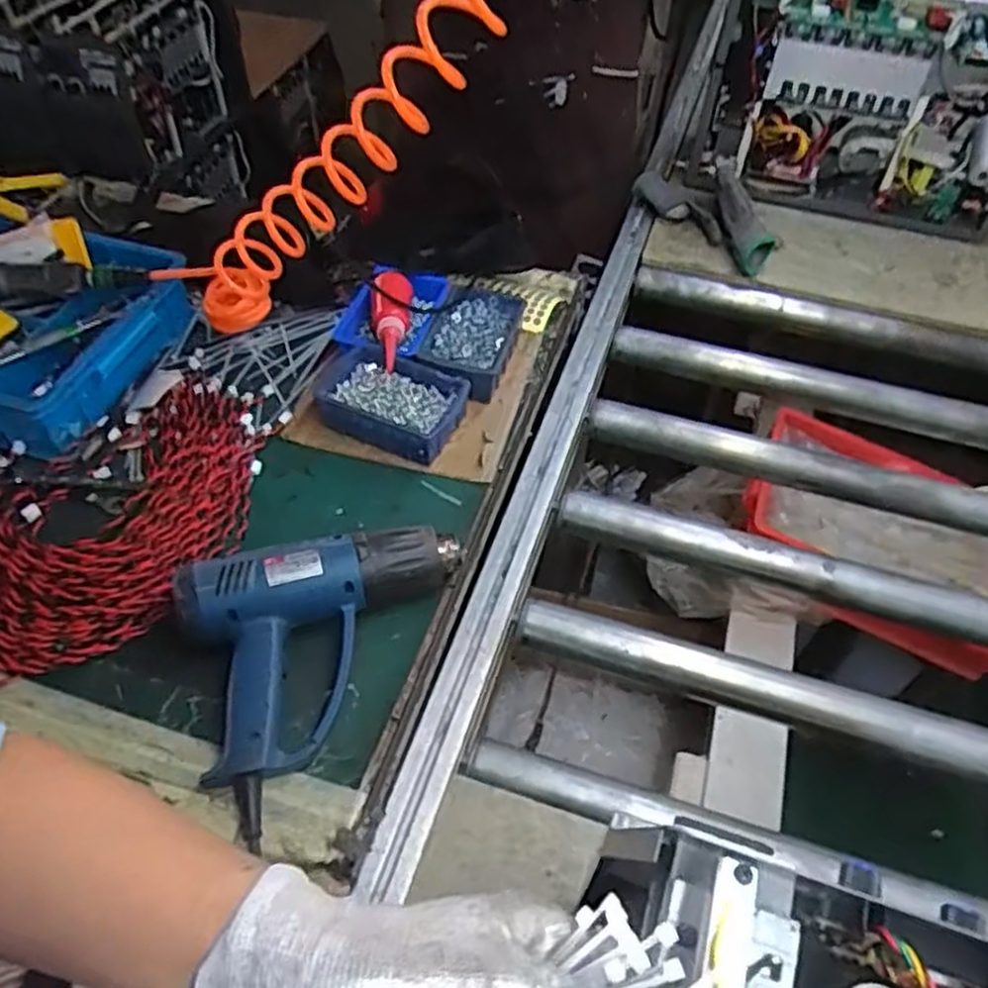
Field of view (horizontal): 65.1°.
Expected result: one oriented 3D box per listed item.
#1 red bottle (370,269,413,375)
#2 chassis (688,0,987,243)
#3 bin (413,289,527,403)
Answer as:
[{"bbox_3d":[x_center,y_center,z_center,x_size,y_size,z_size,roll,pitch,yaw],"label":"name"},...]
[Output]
[{"bbox_3d":[-0.115,-0.204,0.870,0.047,0.038,0.154,-3,51,-3],"label":"red bottle"},{"bbox_3d":[0.557,-0.598,1.148,0.480,0.290,0.241,20,53,15],"label":"chassis"},{"bbox_3d":[-0.025,-0.179,0.903,0.094,0.043,0.168,12,52,9],"label":"bin"}]

